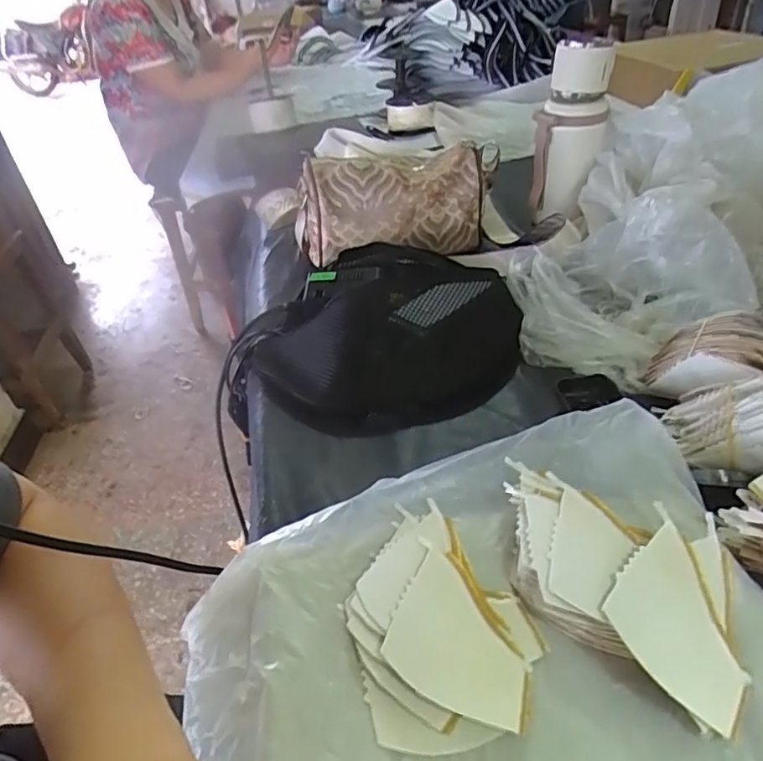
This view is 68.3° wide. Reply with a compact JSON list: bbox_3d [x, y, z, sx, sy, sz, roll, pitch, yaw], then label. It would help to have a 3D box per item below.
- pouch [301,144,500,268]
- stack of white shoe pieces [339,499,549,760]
[{"bbox_3d":[0.026,-0.220,0.710,0.259,0.111,0.110,-10,38,-3],"label":"pouch"},{"bbox_3d":[0.030,0.133,0.323,0.098,0.021,0.136,-16,39,-10],"label":"stack of white shoe pieces"}]

